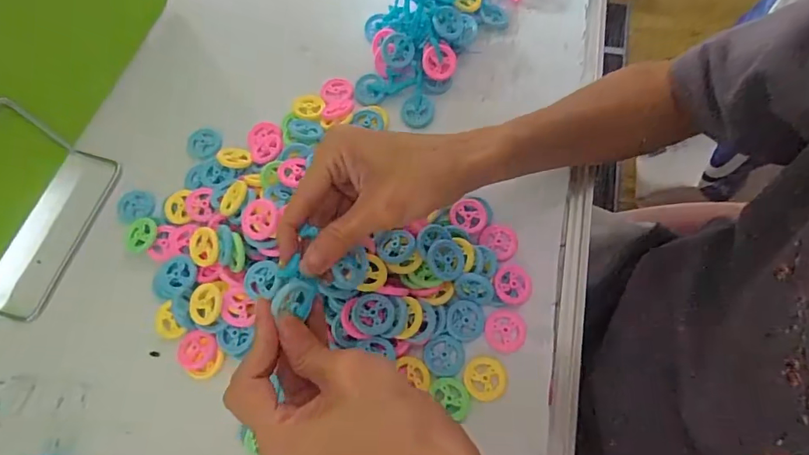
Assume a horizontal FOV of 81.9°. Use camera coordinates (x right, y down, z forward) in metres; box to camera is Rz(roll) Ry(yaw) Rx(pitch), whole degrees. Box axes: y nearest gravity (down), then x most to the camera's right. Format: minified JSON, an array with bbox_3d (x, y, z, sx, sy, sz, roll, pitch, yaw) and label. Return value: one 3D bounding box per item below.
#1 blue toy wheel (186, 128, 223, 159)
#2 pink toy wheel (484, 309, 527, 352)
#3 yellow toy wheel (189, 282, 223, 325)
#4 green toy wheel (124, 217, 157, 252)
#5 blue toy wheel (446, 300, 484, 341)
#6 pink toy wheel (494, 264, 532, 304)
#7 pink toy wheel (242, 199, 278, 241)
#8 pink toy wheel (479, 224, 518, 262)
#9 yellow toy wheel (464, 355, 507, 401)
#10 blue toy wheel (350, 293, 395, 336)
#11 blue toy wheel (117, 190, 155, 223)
[{"bbox_3d":[-0.179,-0.075,0.419,0.032,0.005,0.030,-1,68,2],"label":"blue toy wheel"},{"bbox_3d":[0.074,0.075,0.343,0.030,0.004,0.030,-1,68,2],"label":"pink toy wheel"},{"bbox_3d":[-0.146,0.055,0.342,0.028,0.006,0.028,-1,68,2],"label":"yellow toy wheel"},{"bbox_3d":[-0.216,0.006,0.380,0.026,0.007,0.028,-1,68,2],"label":"green toy wheel"},{"bbox_3d":[0.045,0.069,0.345,0.027,0.005,0.028,-1,68,2],"label":"blue toy wheel"},{"bbox_3d":[0.081,0.042,0.351,0.028,0.008,0.030,-1,68,2],"label":"pink toy wheel"},{"bbox_3d":[-0.105,-0.006,0.339,0.028,0.004,0.029,-1,82,9],"label":"pink toy wheel"},{"bbox_3d":[0.076,0.010,0.368,0.029,0.005,0.027,-1,68,2],"label":"pink toy wheel"},{"bbox_3d":[0.057,0.106,0.330,0.030,0.004,0.030,2,68,3],"label":"yellow toy wheel"},{"bbox_3d":[-0.022,0.061,0.328,0.030,0.010,0.028,-1,68,2],"label":"blue toy wheel"},{"bbox_3d":[-0.231,-0.019,0.400,0.031,0.006,0.028,-23,69,-7],"label":"blue toy wheel"}]

